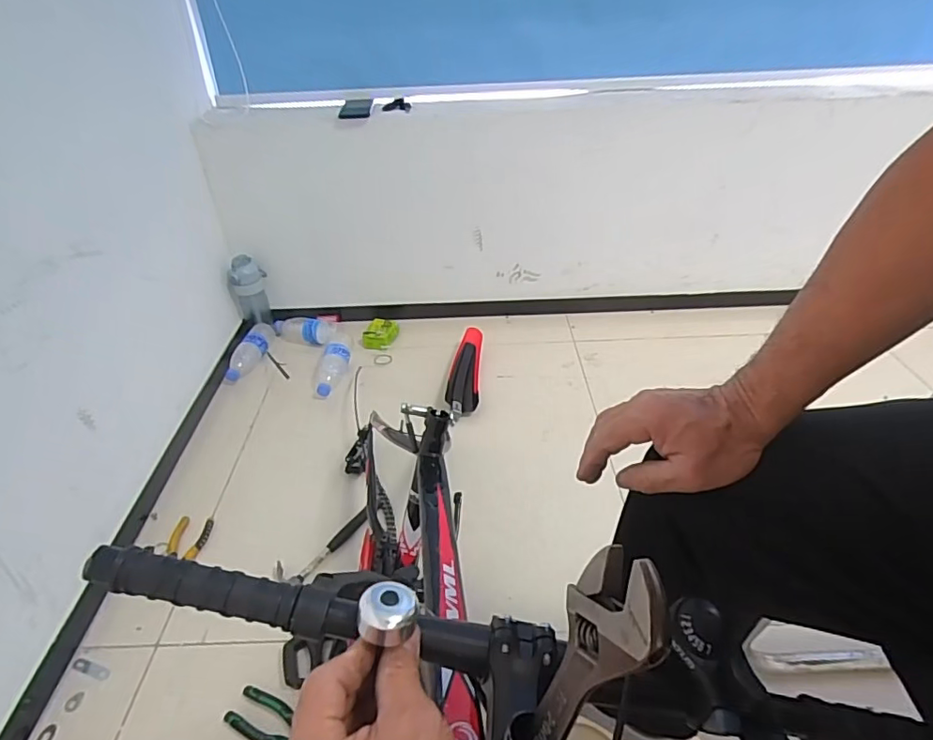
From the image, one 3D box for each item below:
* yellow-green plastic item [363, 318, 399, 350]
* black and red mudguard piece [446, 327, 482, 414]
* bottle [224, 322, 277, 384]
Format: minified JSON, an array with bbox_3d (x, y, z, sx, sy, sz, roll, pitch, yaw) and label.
[{"bbox_3d":[-0.233,-0.096,1.474,0.087,0.040,0.115,2,37,6],"label":"yellow-green plastic item"},{"bbox_3d":[-0.003,-0.005,1.336,0.073,0.050,0.294,1,36,5],"label":"black and red mudguard piece"},{"bbox_3d":[-0.557,-0.047,1.395,0.069,0.075,0.189,1,36,5],"label":"bottle"}]

